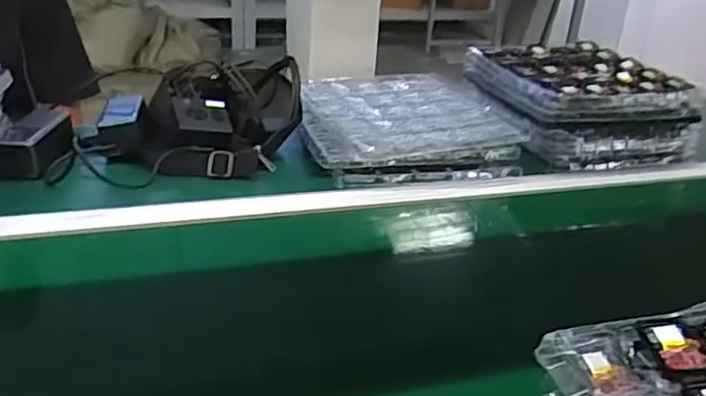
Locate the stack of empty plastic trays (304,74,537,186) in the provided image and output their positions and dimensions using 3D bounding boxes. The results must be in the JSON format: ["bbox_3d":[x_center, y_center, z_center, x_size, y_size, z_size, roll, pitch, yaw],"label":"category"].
[{"bbox_3d":[0.072,-0.119,0.984,0.312,0.057,0.299,-5,28,-19],"label":"stack of empty plastic trays"}]

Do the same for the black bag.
[{"bbox_3d":[-0.196,-0.115,0.920,0.242,0.095,0.223,-3,27,-14],"label":"black bag"}]

